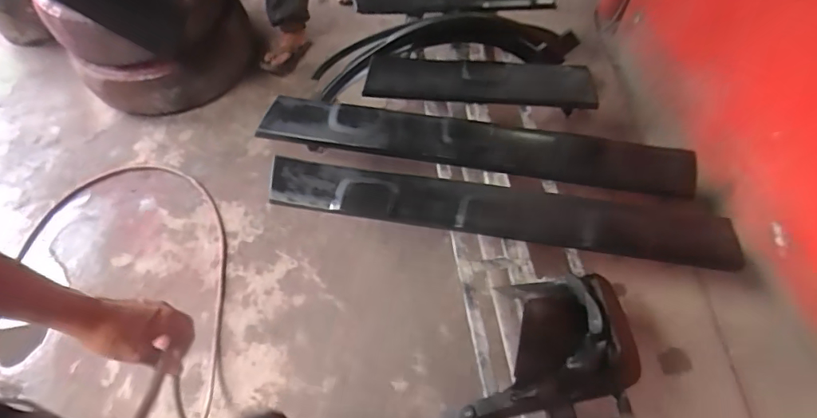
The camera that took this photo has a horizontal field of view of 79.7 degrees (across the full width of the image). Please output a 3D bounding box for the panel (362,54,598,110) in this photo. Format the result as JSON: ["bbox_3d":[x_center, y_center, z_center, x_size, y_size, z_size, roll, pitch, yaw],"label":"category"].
[{"bbox_3d":[0.187,-0.341,1.274,0.587,0.032,0.132,4,58,2],"label":"panel"}]

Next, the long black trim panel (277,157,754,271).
[{"bbox_3d":[0.200,0.007,1.101,1.026,0.030,0.117,9,77,4],"label":"long black trim panel"}]

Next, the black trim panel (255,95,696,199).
[{"bbox_3d":[0.153,-0.156,1.176,1.010,0.044,0.120,9,59,6],"label":"black trim panel"}]

